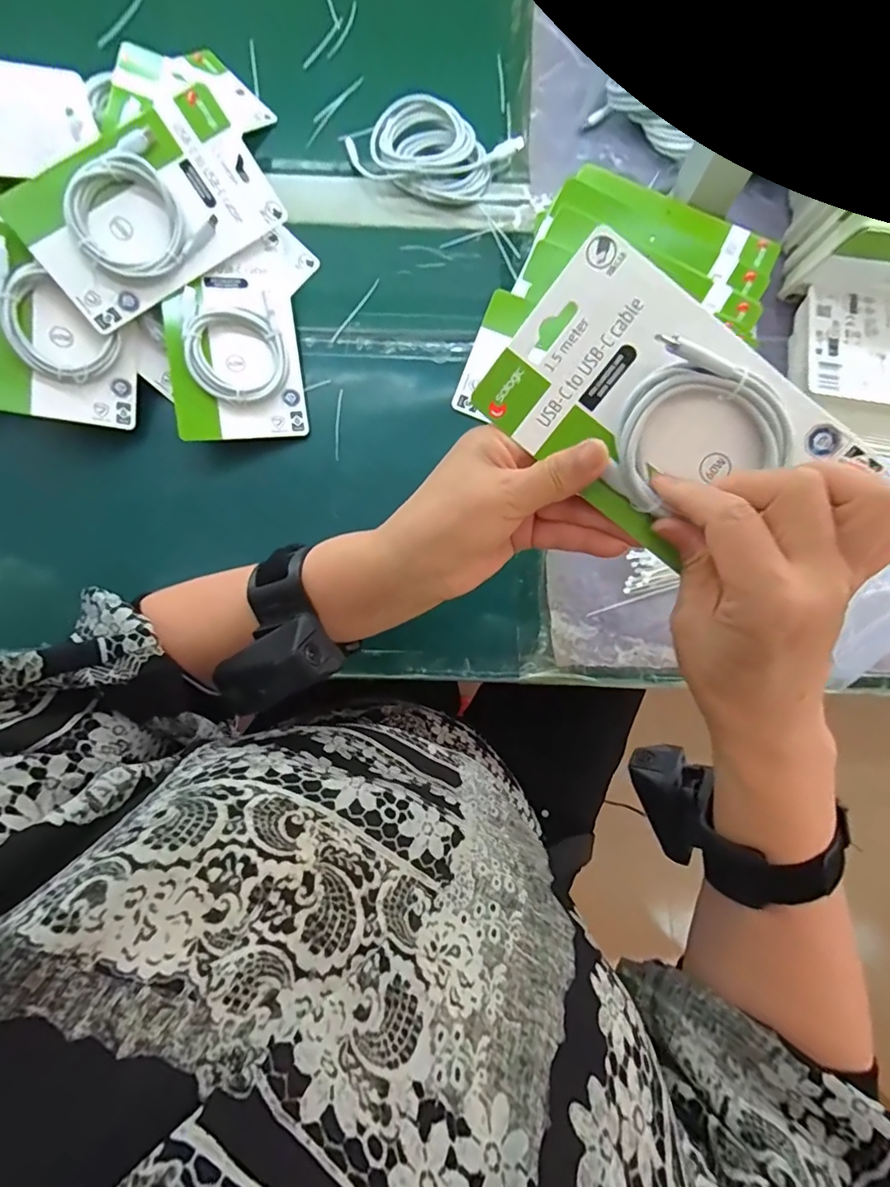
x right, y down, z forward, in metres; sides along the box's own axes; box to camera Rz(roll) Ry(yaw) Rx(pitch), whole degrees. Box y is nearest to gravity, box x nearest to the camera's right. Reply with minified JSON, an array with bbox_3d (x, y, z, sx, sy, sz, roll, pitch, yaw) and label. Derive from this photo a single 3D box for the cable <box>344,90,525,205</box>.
[{"bbox_3d":[-0.016,-0.403,0.470,0.146,0.029,0.079,24,83,3],"label":"cable"}]

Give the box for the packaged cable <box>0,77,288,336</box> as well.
[{"bbox_3d":[-0.224,-0.297,0.401,0.184,0.021,0.102,-43,117,-10],"label":"packaged cable"}]

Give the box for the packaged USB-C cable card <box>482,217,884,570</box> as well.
[{"bbox_3d":[0.104,-0.085,0.249,0.154,0.022,0.098,39,101,0],"label":"packaged USB-C cable card"}]

